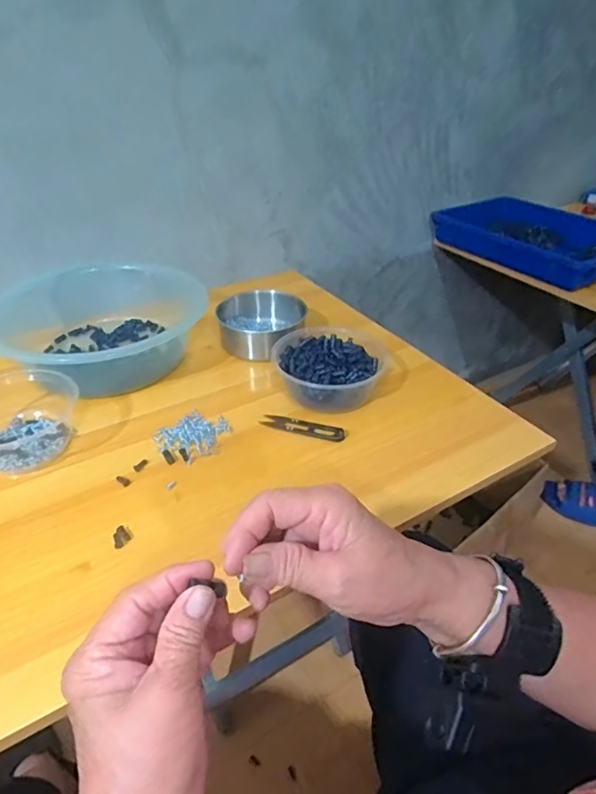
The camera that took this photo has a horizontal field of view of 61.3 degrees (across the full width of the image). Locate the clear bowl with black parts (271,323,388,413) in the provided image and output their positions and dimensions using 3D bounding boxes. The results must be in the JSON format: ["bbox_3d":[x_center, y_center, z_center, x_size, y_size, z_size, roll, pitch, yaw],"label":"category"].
[{"bbox_3d":[0.044,-0.033,0.636,0.148,0.055,0.132,0,36,-1],"label":"clear bowl with black parts"}]

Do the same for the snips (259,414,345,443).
[{"bbox_3d":[0.005,0.035,0.584,0.101,0.010,0.023,13,38,17],"label":"snips"}]

